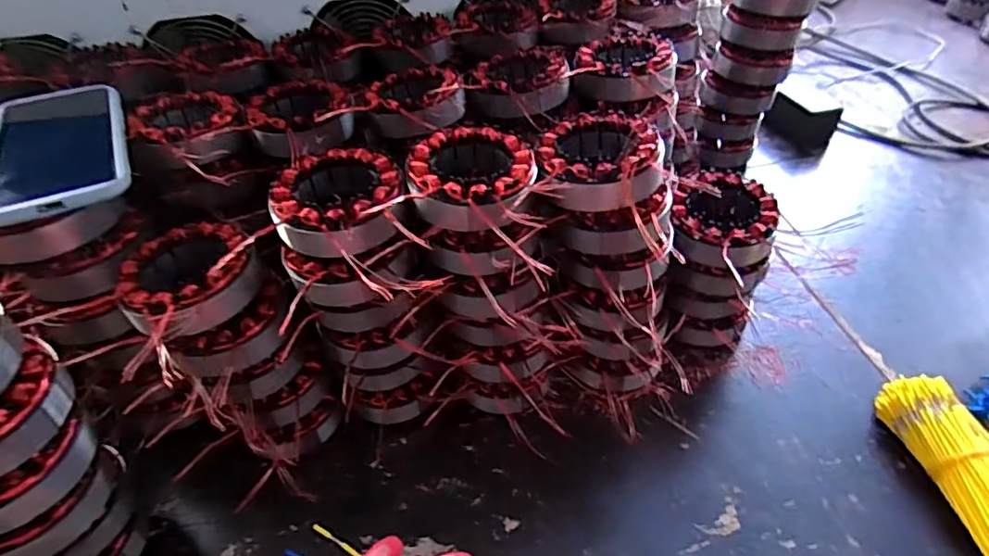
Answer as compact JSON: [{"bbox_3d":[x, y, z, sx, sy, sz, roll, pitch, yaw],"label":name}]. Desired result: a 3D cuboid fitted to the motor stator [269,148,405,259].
[{"bbox_3d":[-0.104,-0.051,0.373,0.081,0.030,0.084,-2,44,2],"label":"motor stator"}]

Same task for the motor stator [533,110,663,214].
[{"bbox_3d":[0.076,-0.083,0.394,0.084,0.033,0.087,7,45,11],"label":"motor stator"}]

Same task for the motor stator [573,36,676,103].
[{"bbox_3d":[0.117,-0.187,0.502,0.088,0.036,0.088,3,44,6],"label":"motor stator"}]

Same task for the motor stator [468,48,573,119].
[{"bbox_3d":[0.021,-0.173,0.496,0.080,0.034,0.082,-2,44,2],"label":"motor stator"}]

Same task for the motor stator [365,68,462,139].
[{"bbox_3d":[-0.071,-0.153,0.480,0.077,0.032,0.093,-31,50,-26],"label":"motor stator"}]

